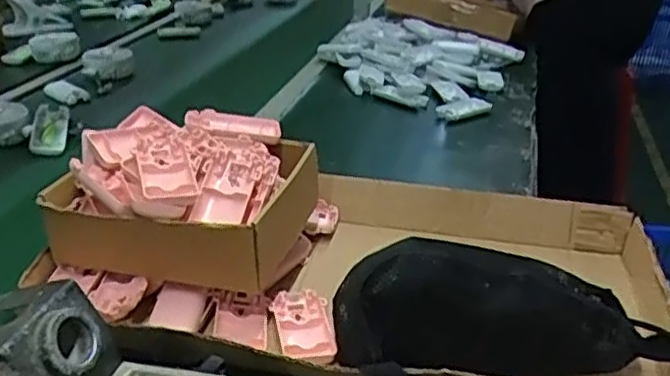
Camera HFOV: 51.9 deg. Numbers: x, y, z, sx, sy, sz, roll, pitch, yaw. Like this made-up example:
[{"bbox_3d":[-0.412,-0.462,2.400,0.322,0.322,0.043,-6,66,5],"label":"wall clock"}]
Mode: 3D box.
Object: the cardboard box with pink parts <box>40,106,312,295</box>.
[{"bbox_3d":[-0.141,0.005,0.674,0.203,0.101,0.202,8,27,13],"label":"cardboard box with pink parts"}]

